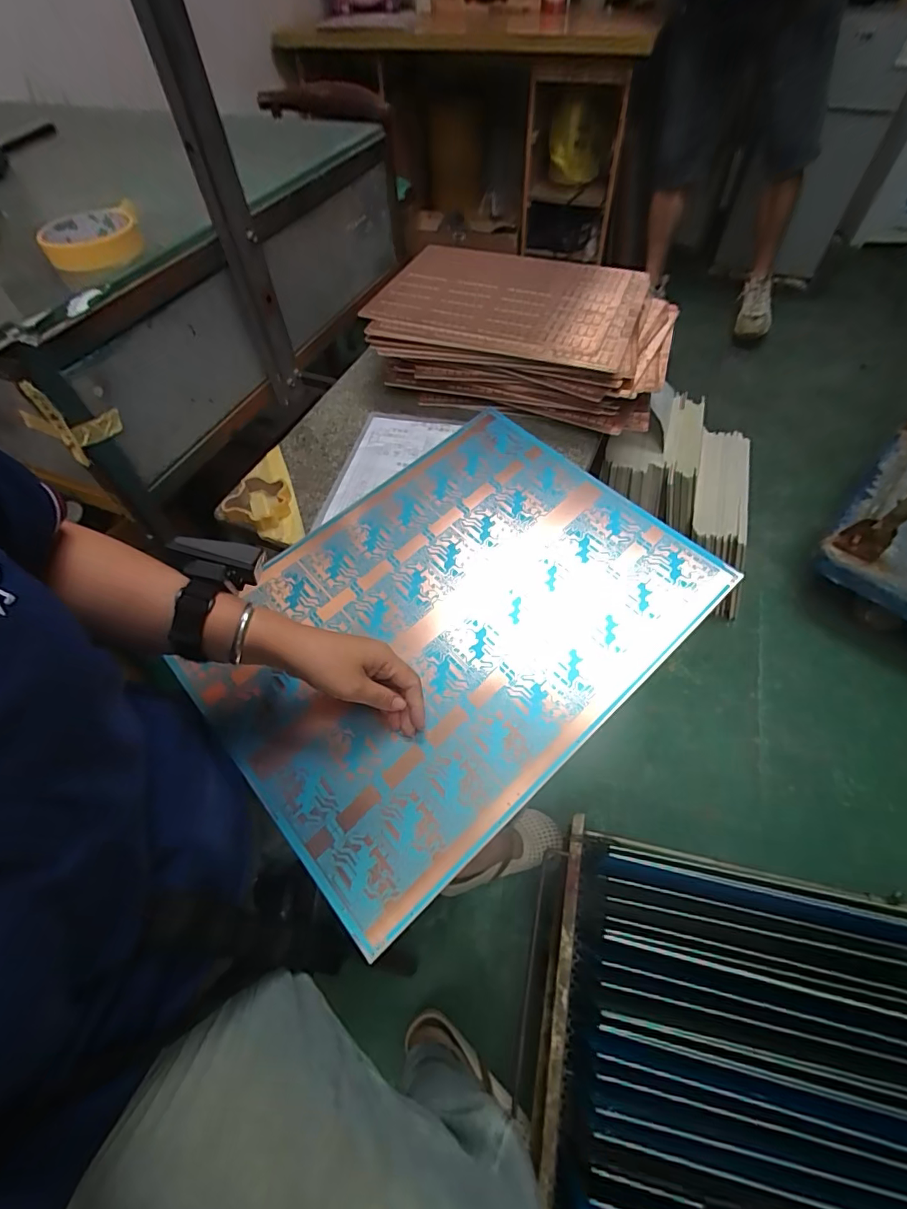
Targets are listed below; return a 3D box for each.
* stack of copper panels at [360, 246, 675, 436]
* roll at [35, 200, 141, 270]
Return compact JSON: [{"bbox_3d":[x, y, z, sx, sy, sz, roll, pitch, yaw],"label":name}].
[{"bbox_3d":[0.100,-0.394,0.706,0.407,0.096,0.274,19,59,15],"label":"stack of copper panels"},{"bbox_3d":[-0.345,-0.352,0.467,0.082,0.025,0.082,-15,57,-7],"label":"roll"}]

